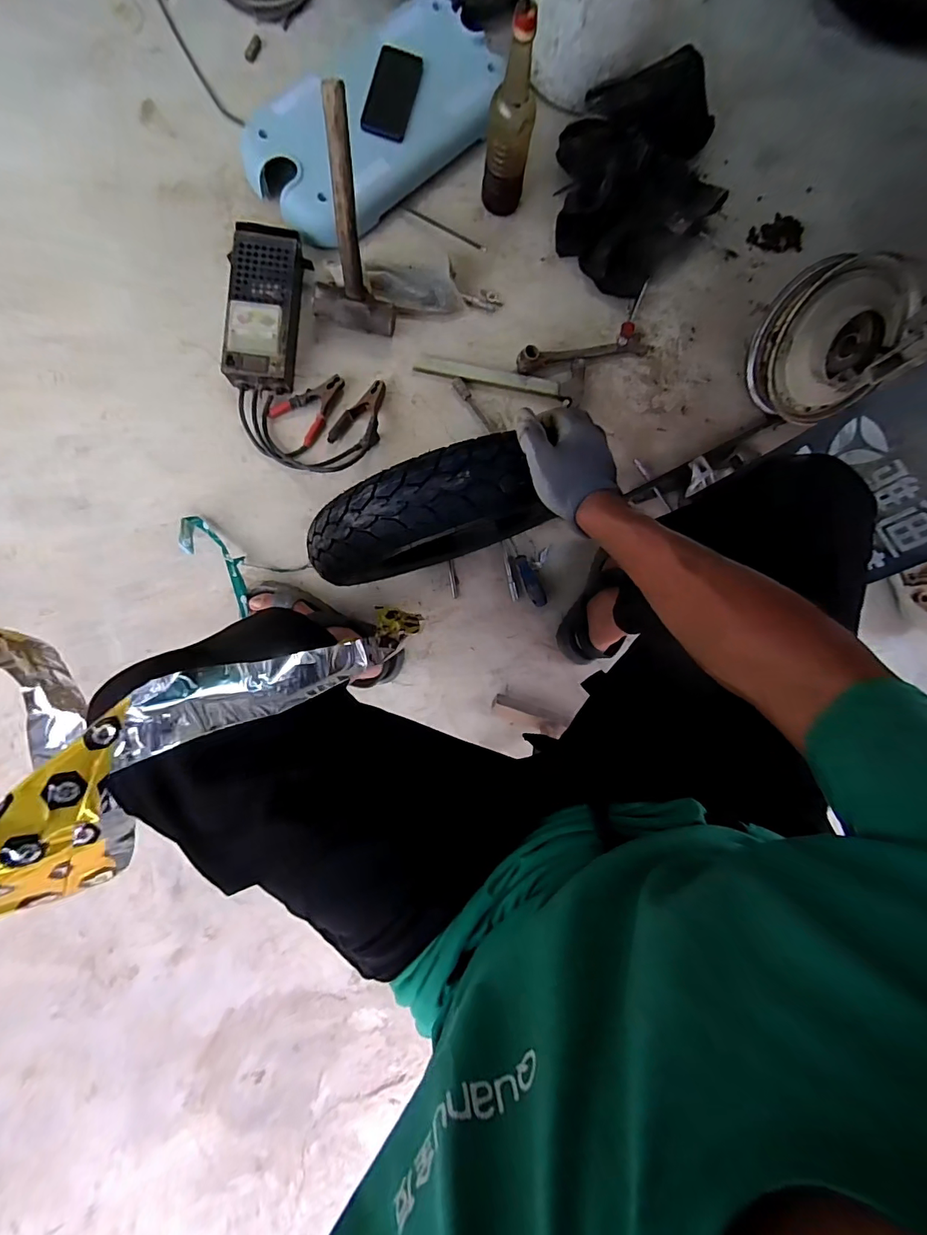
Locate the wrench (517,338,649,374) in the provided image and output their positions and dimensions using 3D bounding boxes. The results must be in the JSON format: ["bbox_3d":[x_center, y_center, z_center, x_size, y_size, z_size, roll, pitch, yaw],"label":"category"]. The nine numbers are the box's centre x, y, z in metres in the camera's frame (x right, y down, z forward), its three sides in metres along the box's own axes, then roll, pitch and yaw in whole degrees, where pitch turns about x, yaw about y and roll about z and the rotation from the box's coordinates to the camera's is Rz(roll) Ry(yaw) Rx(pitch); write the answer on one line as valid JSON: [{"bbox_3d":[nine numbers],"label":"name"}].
[{"bbox_3d":[0.236,-0.512,0.893,0.278,0.045,0.048,-12,88,-7],"label":"wrench"}]

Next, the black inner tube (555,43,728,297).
[{"bbox_3d":[0.338,-0.865,0.900,0.313,0.094,0.399,38,84,-3],"label":"black inner tube"}]

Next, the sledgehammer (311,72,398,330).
[{"bbox_3d":[-0.183,-0.628,0.739,0.140,0.302,0.044,2,50,-6],"label":"sledgehammer"}]

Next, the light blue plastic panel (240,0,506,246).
[{"bbox_3d":[-0.162,-0.918,0.849,0.499,0.096,0.309,-33,91,-7],"label":"light blue plastic panel"}]

